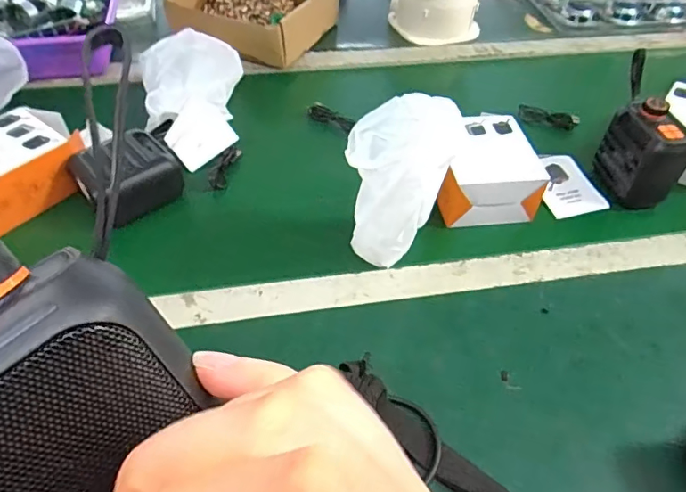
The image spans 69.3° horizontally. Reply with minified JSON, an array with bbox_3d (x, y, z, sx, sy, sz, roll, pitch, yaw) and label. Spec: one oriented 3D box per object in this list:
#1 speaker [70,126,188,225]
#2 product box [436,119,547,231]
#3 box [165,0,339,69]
[{"bbox_3d":[-0.226,-0.077,0.528,0.088,0.053,0.092,37,58,26],"label":"speaker"},{"bbox_3d":[0.153,-0.085,0.547,0.105,0.056,0.112,-4,50,-6],"label":"product box"},{"bbox_3d":[-0.136,-0.371,0.786,0.222,0.070,0.220,16,47,10],"label":"box"}]

